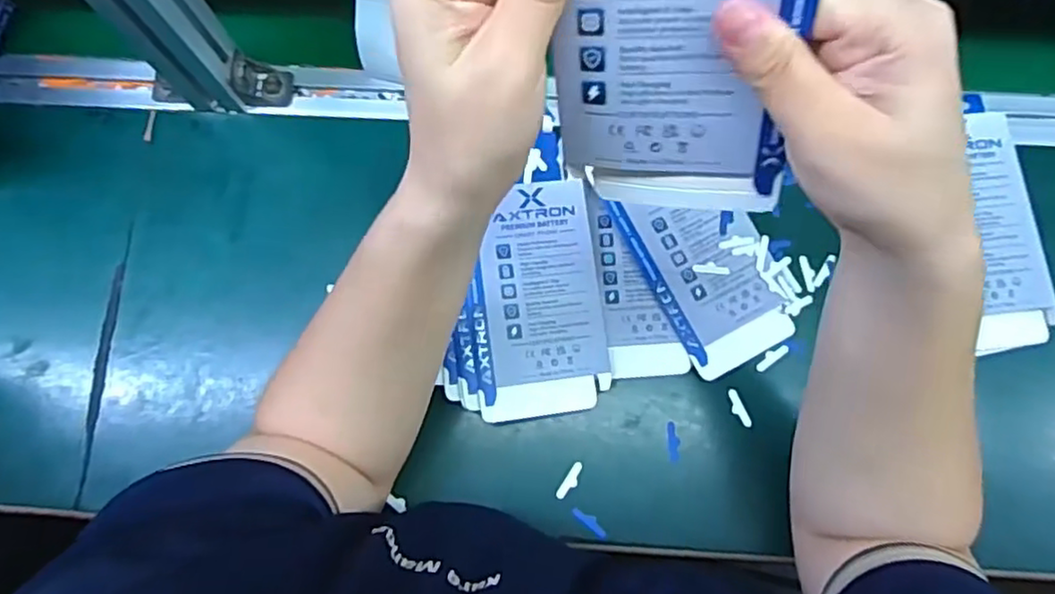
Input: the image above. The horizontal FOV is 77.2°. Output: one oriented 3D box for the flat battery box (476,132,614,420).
[{"bbox_3d":[0.007,-0.012,0.446,0.090,0.008,0.179,-5,83,-10],"label":"flat battery box"}]

